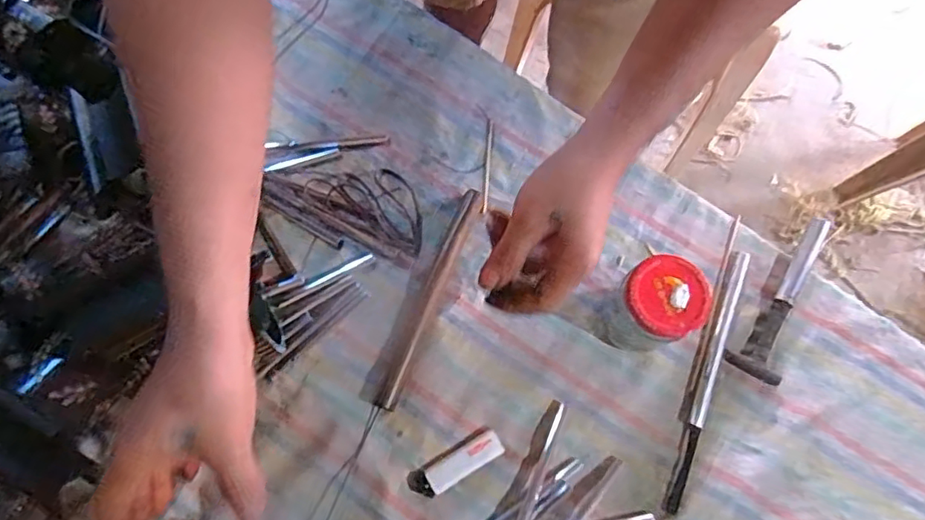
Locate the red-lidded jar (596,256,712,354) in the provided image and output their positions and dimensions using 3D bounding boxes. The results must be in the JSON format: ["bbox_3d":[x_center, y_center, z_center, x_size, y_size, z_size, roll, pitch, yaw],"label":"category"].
[{"bbox_3d":[0.157,0.042,0.499,0.064,0.098,0.062,0,76,-1],"label":"red-lidded jar"}]

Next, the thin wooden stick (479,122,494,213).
[{"bbox_3d":[0.024,-0.092,0.582,0.006,0.004,0.103,6,69,1],"label":"thin wooden stick"}]

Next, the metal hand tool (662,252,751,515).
[{"bbox_3d":[0.219,0.102,0.530,0.014,0.007,0.241,22,76,5],"label":"metal hand tool"}]

